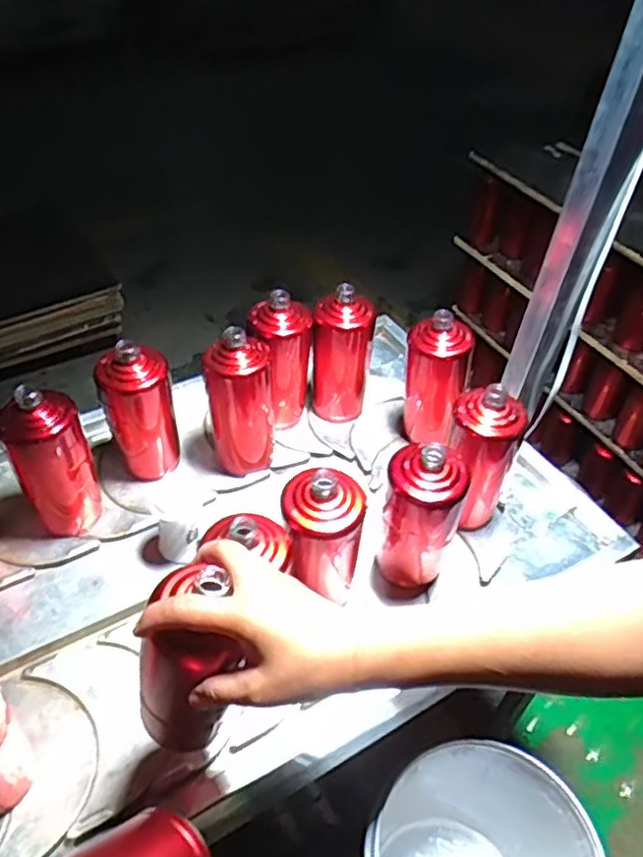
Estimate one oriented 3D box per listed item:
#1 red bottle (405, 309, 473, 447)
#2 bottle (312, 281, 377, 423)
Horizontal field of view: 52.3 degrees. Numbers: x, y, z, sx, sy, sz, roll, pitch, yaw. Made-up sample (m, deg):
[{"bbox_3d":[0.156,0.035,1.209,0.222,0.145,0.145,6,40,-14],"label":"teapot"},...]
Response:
[{"bbox_3d":[0.149,-0.062,0.881,0.075,0.213,0.058,9,48,6],"label":"red bottle"},{"bbox_3d":[0.027,-0.096,0.901,0.080,0.185,0.065,5,47,3],"label":"bottle"}]

